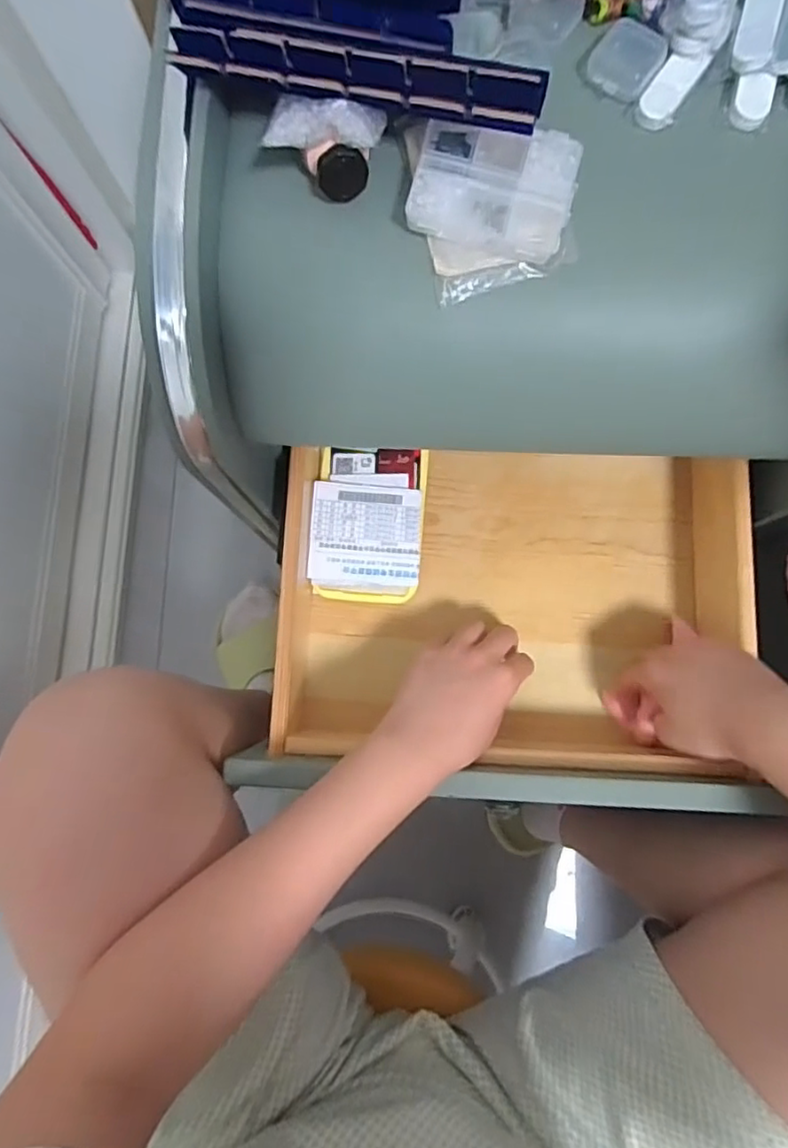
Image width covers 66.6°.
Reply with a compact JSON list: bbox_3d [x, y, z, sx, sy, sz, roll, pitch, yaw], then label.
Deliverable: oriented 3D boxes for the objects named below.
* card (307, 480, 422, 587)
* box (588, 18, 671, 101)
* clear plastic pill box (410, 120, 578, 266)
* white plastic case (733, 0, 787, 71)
[{"bbox_3d":[-0.022,-0.032,0.471,0.084,0.005,0.078,4,84,-3],"label":"card"},{"bbox_3d":[0.127,-0.283,0.328,0.036,0.008,0.042,33,83,7],"label":"box"},{"bbox_3d":[0.052,-0.202,0.310,0.081,0.013,0.059,12,81,4],"label":"clear plastic pill box"},{"bbox_3d":[0.201,-0.312,0.325,0.021,0.012,0.078,14,81,5],"label":"white plastic case"}]

